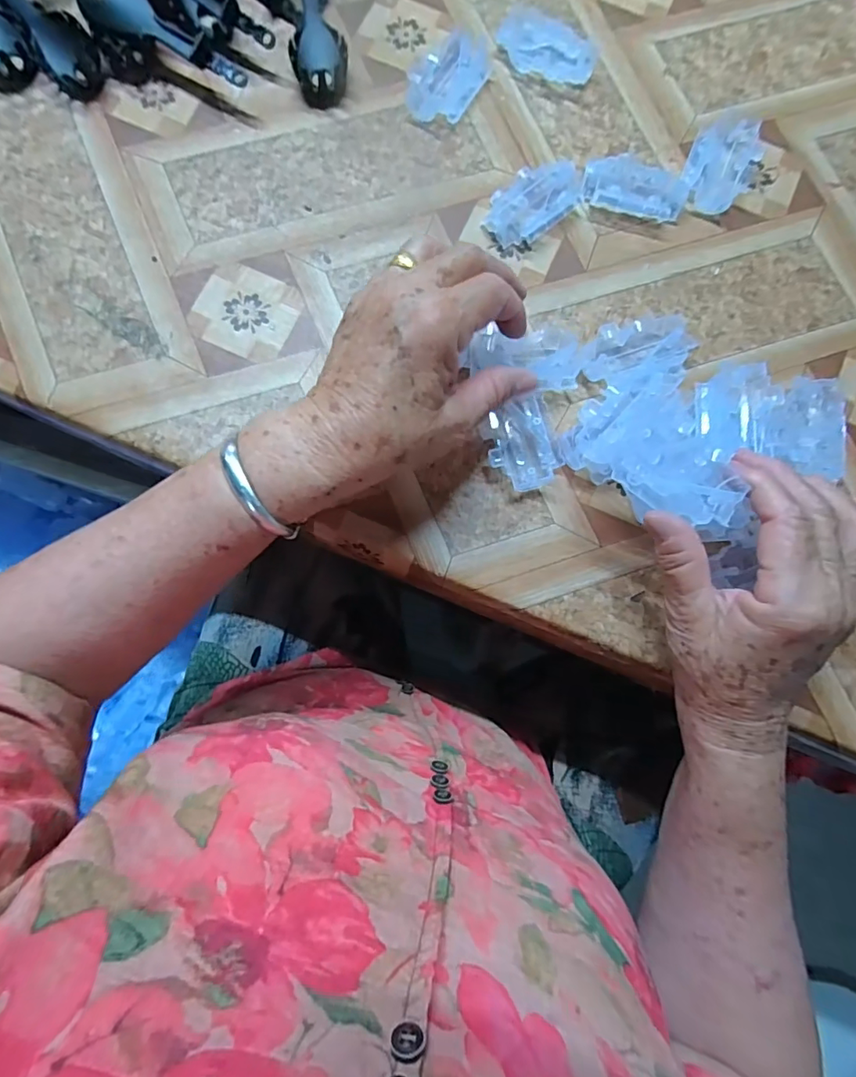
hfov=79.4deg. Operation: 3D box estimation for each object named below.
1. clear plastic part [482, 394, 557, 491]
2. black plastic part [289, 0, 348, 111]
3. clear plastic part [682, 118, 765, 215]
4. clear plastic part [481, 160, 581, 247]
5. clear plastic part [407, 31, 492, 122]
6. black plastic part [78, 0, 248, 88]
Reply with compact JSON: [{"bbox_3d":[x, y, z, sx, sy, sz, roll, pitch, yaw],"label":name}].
[{"bbox_3d":[0.056,-0.058,0.312,0.040,0.014,0.057,-6,82,-5],"label":"clear plastic part"},{"bbox_3d":[-0.076,-0.356,0.352,0.035,0.017,0.123,-5,82,-5],"label":"black plastic part"},{"bbox_3d":[0.200,-0.252,0.349,0.044,0.014,0.067,24,80,0],"label":"clear plastic part"},{"bbox_3d":[0.069,-0.221,0.339,0.067,0.012,0.040,-37,85,-8],"label":"clear plastic part"},{"bbox_3d":[0.013,-0.319,0.356,0.046,0.010,0.068,33,81,1],"label":"clear plastic part"},{"bbox_3d":[-0.169,-0.318,0.328,0.114,0.023,0.030,31,80,1],"label":"black plastic part"}]

